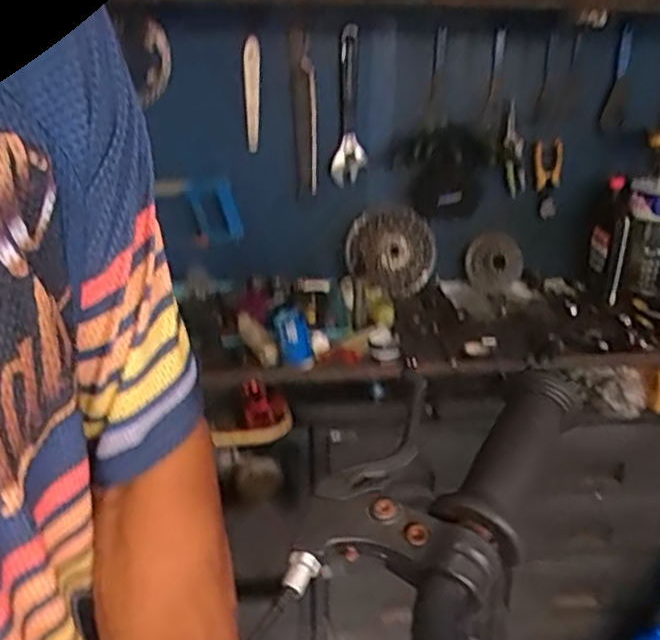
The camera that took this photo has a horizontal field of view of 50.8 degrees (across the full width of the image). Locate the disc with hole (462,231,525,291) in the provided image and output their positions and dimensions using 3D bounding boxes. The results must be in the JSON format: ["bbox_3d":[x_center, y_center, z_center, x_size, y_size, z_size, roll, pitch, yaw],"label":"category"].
[{"bbox_3d":[0.368,-0.126,1.548,0.132,0.128,0.042,16,-5,4],"label":"disc with hole"}]

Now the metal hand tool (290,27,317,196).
[{"bbox_3d":[-0.046,-0.407,1.373,0.039,0.304,0.013,-5,21,-2],"label":"metal hand tool"}]

